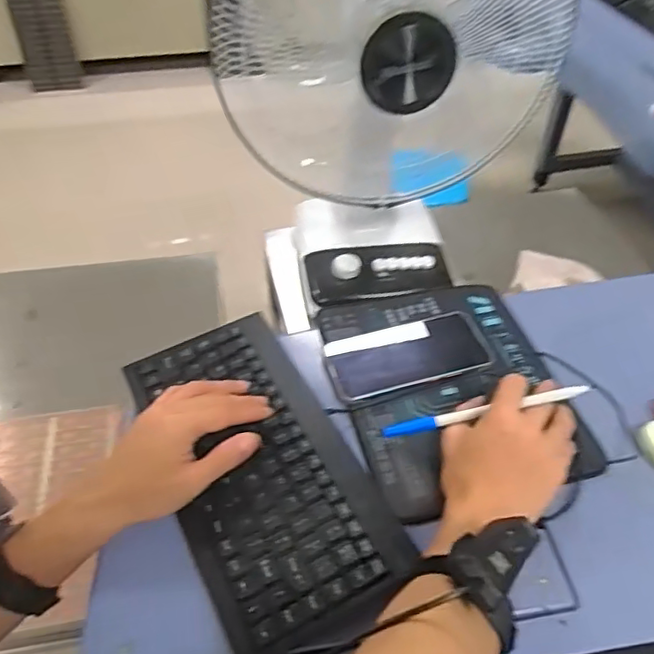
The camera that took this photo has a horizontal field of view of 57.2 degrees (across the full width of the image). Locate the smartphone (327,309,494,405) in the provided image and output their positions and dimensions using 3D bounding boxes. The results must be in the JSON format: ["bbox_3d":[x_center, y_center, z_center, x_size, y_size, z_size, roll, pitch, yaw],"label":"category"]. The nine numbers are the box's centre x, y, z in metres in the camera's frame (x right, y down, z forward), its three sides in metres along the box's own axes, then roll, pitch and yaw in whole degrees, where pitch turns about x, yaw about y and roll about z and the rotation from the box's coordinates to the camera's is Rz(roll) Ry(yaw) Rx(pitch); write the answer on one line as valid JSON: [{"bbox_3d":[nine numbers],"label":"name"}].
[{"bbox_3d":[0.081,0.025,0.601,0.160,0.008,0.077,-12,48,-11],"label":"smartphone"}]

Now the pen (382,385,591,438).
[{"bbox_3d":[0.130,0.072,0.508,0.172,0.009,0.012,-16,45,16],"label":"pen"}]

